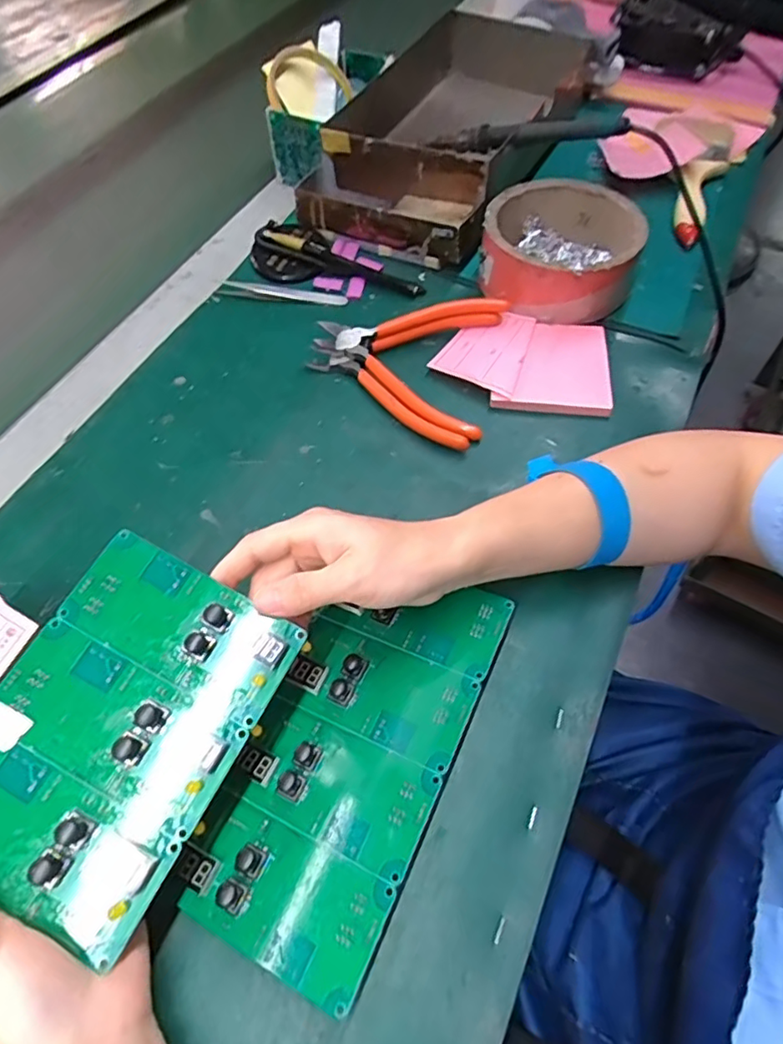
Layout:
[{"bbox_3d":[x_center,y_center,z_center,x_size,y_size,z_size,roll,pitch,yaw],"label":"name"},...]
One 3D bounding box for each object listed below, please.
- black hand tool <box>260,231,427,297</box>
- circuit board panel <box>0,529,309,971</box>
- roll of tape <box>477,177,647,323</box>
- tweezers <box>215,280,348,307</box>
[{"bbox_3d":[-0.042,-0.225,0.501,0.148,0.016,0.019,24,63,16],"label":"black hand tool"},{"bbox_3d":[-0.119,0.086,0.253,0.105,0.015,0.144,29,68,4],"label":"circuit board panel"},{"bbox_3d":[0.138,-0.226,0.476,0.118,0.053,0.132,17,61,12],"label":"roll of tape"},{"bbox_3d":[-0.091,-0.195,0.494,0.106,0.009,0.016,6,60,6],"label":"tweezers"}]

